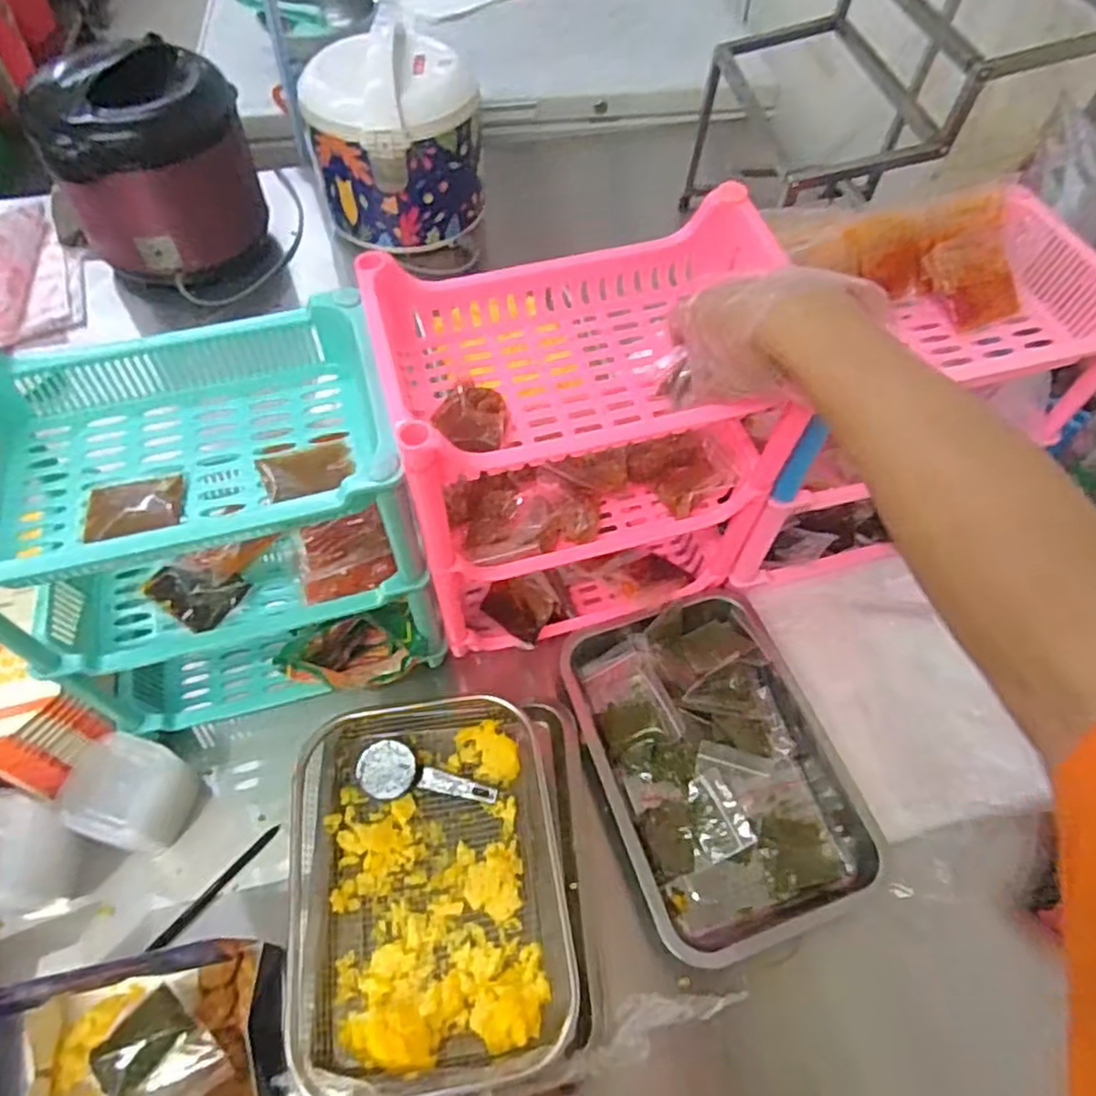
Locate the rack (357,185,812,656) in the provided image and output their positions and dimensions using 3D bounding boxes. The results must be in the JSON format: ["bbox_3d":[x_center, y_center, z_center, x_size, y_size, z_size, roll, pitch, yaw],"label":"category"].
[{"bbox_3d":[0.029,-0.075,0.636,0.299,0.366,0.180,-14,58,-10],"label":"rack"}]

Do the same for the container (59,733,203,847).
[{"bbox_3d":[-0.369,0.220,0.630,0.079,0.077,0.082,15,58,8],"label":"container"}]

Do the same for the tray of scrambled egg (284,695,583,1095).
[{"bbox_3d":[-0.102,0.280,0.600,0.218,0.065,0.296,-8,57,-6],"label":"tray of scrambled egg"}]

